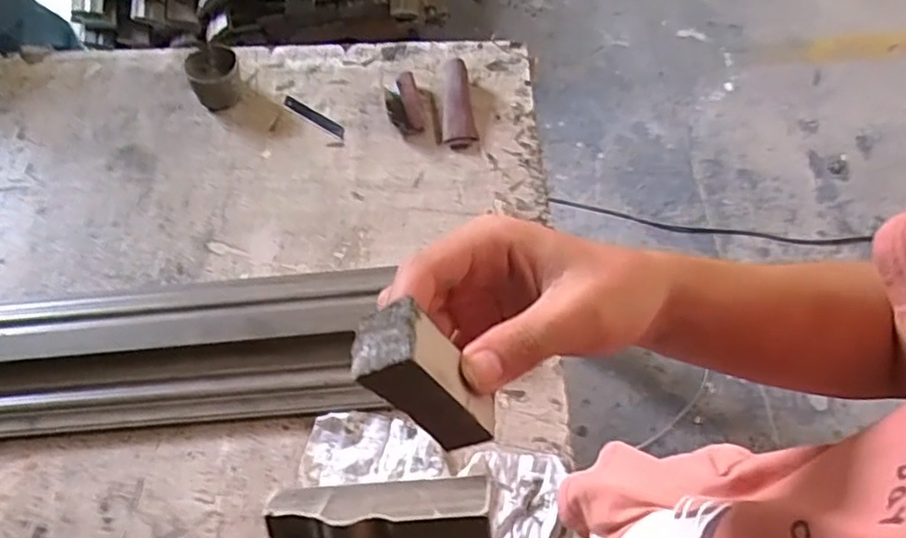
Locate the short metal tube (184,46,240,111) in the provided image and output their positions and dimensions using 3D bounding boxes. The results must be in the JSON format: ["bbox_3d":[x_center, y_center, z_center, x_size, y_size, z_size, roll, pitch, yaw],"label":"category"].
[{"bbox_3d":[-0.300,-0.241,0.810,0.061,0.056,0.053,-24,65,-10],"label":"short metal tube"}]

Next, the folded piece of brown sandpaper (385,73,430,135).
[{"bbox_3d":[-0.057,-0.213,0.814,0.055,0.026,0.081,-8,63,-3],"label":"folded piece of brown sandpaper"}]

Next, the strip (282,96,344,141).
[{"bbox_3d":[-0.178,-0.197,0.822,0.101,0.004,0.021,32,68,16],"label":"strip"}]

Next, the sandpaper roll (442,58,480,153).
[{"bbox_3d":[0.009,-0.209,0.808,0.042,0.030,0.120,-1,63,1],"label":"sandpaper roll"}]

